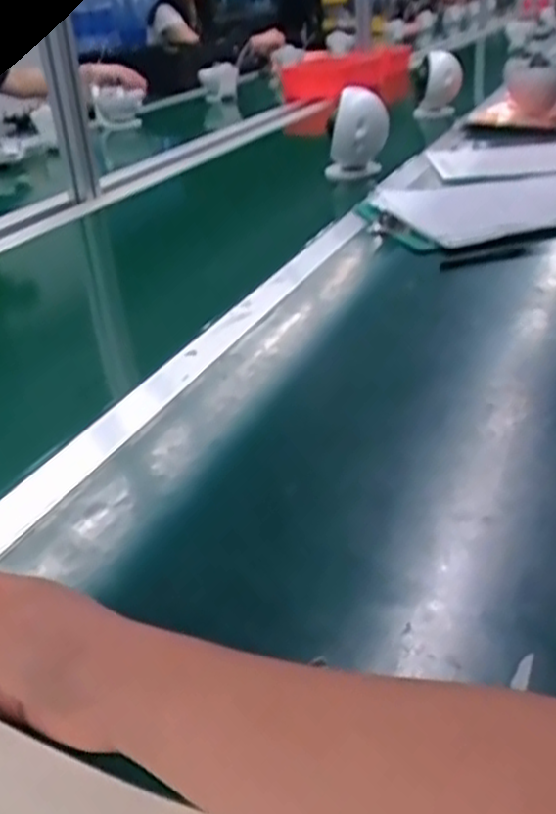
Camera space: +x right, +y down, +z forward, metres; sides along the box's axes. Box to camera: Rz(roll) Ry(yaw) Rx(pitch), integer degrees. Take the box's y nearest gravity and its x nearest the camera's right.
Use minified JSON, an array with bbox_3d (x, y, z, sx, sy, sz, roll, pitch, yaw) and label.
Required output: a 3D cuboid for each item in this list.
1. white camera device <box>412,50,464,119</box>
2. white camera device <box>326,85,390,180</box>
[{"bbox_3d":[0.349,-0.700,1.660,0.096,0.126,0.079,2,30,11],"label":"white camera device"},{"bbox_3d":[0.126,-0.438,1.232,0.099,0.129,0.071,-1,30,6],"label":"white camera device"}]

